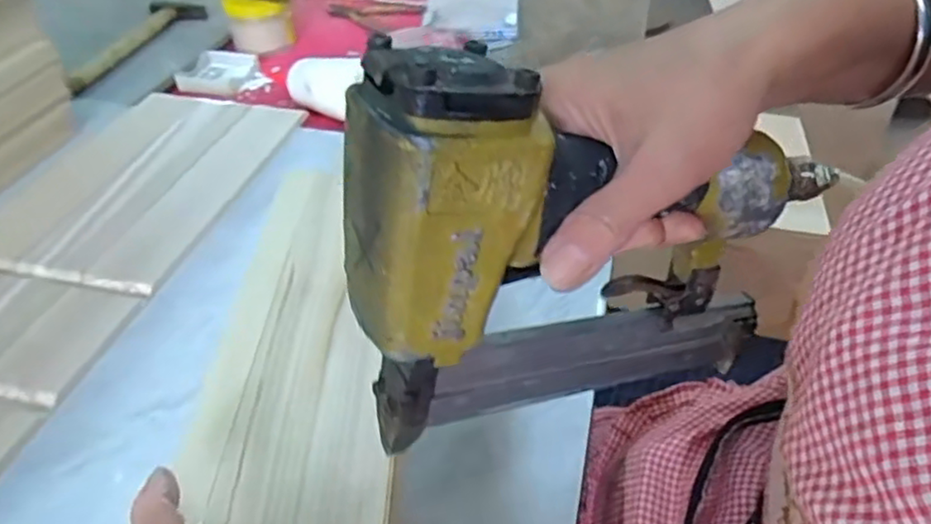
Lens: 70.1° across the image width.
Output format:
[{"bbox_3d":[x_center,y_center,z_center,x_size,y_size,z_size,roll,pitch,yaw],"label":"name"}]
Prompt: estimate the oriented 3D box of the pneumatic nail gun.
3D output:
[{"bbox_3d":[0.059,-0.003,0.269,0.205,0.177,0.050,-10,42,-12],"label":"pneumatic nail gun"}]

